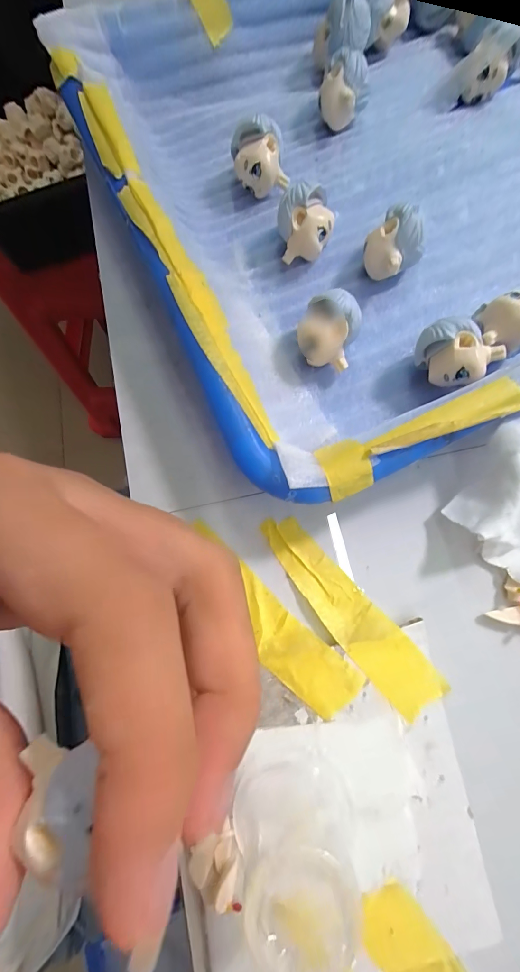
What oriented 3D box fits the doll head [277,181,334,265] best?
[{"bbox_3d":[0.020,-0.113,0.154,0.021,0.023,0.020,-6,77,0],"label":"doll head"}]

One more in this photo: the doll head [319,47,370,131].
[{"bbox_3d":[0.041,-0.189,0.171,0.022,0.023,0.020,10,78,4],"label":"doll head"}]

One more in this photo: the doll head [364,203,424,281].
[{"bbox_3d":[0.055,-0.100,0.151,0.021,0.024,0.018,-32,78,-6],"label":"doll head"}]

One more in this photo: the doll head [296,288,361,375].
[{"bbox_3d":[0.027,-0.062,0.144,0.022,0.023,0.020,16,78,5],"label":"doll head"}]

